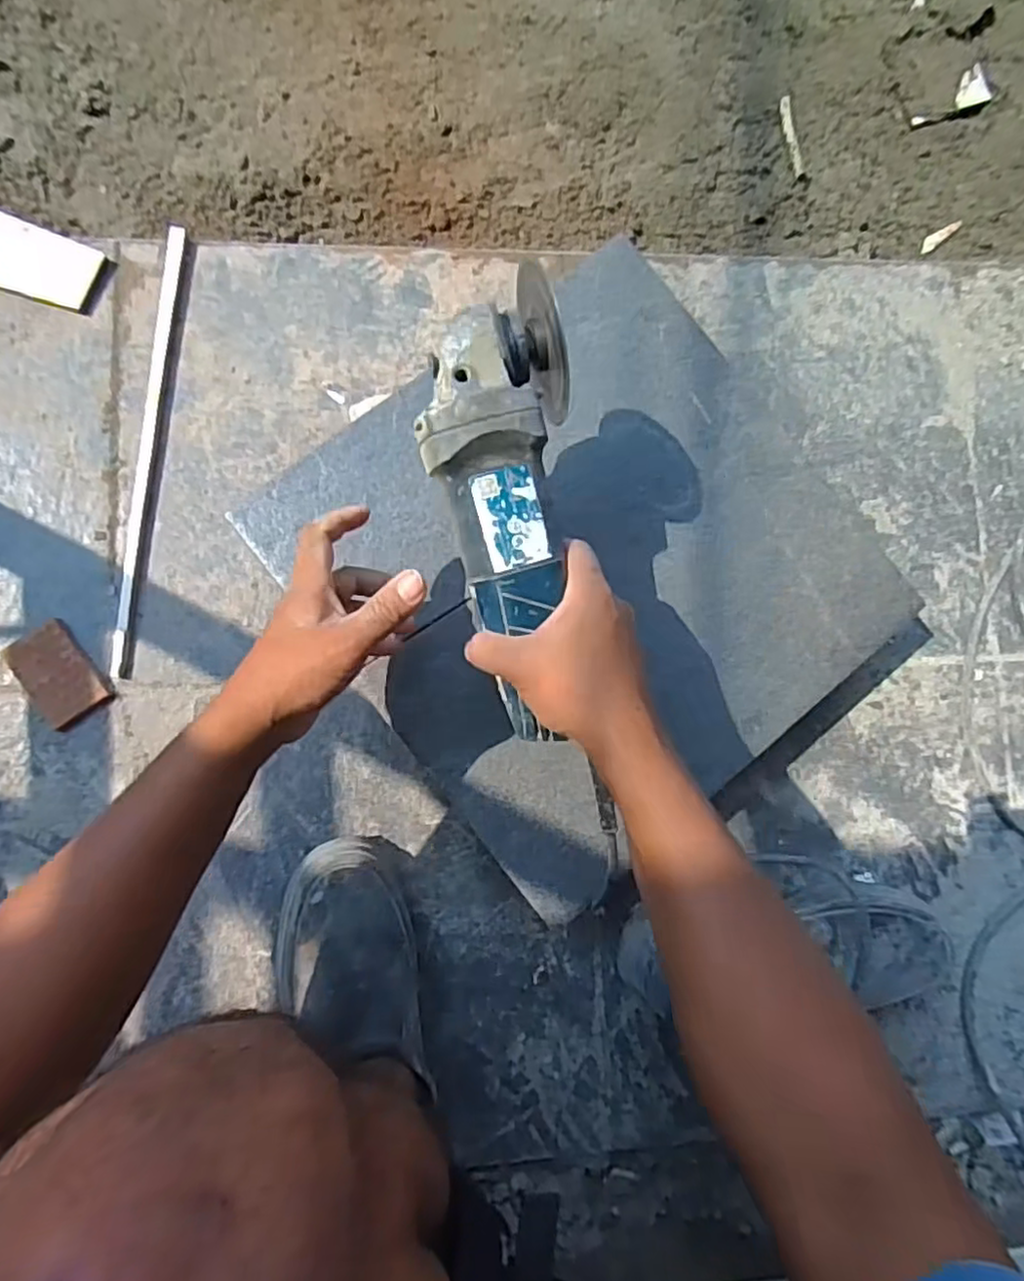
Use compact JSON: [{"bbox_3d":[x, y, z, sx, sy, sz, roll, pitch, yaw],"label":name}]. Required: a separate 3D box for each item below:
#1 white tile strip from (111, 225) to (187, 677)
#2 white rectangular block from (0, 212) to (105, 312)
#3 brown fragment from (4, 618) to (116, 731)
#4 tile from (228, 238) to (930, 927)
[{"bbox_3d":[-0.314,-0.168,0.588,0.015,0.007,0.393,5,83,-5],"label":"white tile strip"},{"bbox_3d":[-0.415,-0.328,0.591,0.104,0.011,0.062,17,82,-3],"label":"white rectangular block"},{"bbox_3d":[-0.369,0.028,0.557,0.053,0.013,0.079,-36,88,-8],"label":"brown fragment"},{"bbox_3d":[0.065,-0.055,0.533,0.390,0.011,0.394,-37,88,-8],"label":"tile"}]

